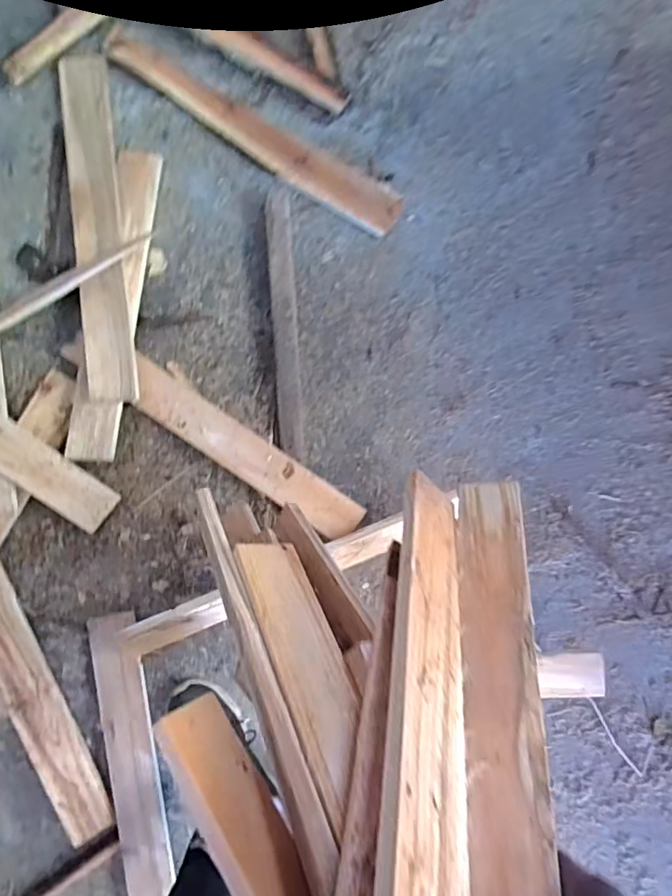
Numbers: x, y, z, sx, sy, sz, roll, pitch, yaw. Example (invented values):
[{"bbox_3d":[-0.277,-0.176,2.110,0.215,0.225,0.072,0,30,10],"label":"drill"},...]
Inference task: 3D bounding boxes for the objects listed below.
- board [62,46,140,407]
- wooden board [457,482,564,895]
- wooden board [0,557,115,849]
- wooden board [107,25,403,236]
[{"bbox_3d":[-0.330,-0.311,0.739,0.065,0.018,0.484,-5,86,-16],"label":"board"},{"bbox_3d":[0.125,0.175,0.403,0.051,0.429,0.030,22,130,-5],"label":"wooden board"},{"bbox_3d":[-0.426,0.336,0.734,0.065,0.020,0.469,-24,97,-32],"label":"wooden board"},{"bbox_3d":[-0.117,-0.459,0.775,0.469,0.025,0.065,30,87,-5],"label":"wooden board"}]

